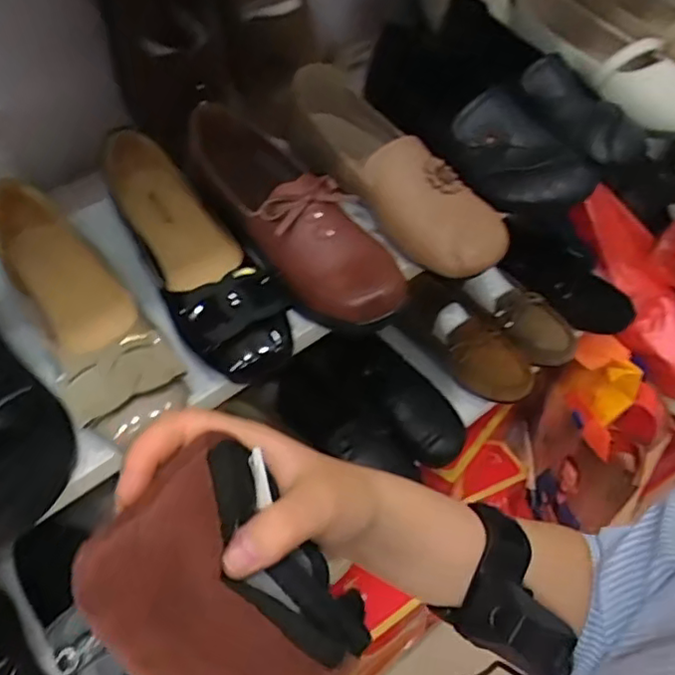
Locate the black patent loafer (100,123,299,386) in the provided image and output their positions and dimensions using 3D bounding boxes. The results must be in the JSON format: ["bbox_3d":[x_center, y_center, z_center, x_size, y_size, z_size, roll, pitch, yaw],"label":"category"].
[{"bbox_3d":[-0.102,-0.066,0.454,0.073,0.076,0.208,-24,51,-16],"label":"black patent loafer"}]

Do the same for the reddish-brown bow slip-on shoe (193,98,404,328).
[{"bbox_3d":[-0.030,-0.097,0.469,0.084,0.071,0.208,-26,52,-17],"label":"reddish-brown bow slip-on shoe"}]

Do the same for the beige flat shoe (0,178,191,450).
[{"bbox_3d":[-0.175,-0.026,0.427,0.067,0.071,0.198,-29,53,-19],"label":"beige flat shoe"}]

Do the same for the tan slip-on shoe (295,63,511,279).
[{"bbox_3d":[0.048,-0.139,0.495,0.086,0.087,0.202,-30,53,-20],"label":"tan slip-on shoe"}]

